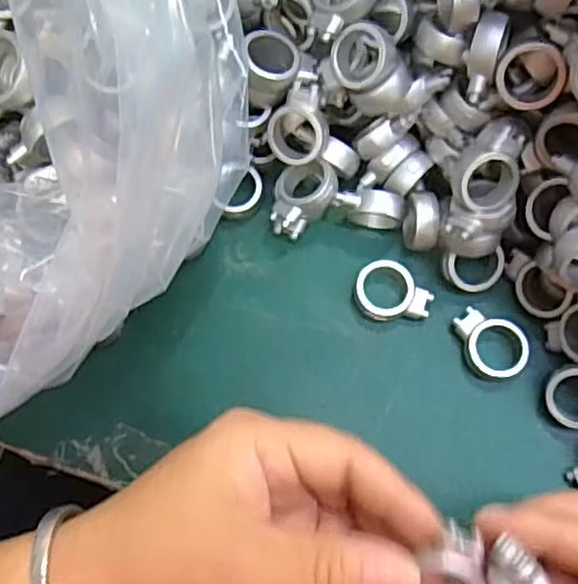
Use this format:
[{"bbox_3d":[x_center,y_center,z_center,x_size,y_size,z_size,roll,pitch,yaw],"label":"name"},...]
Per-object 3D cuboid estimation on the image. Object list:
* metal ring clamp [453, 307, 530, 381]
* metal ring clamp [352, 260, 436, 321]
[{"bbox_3d":[0.088,0.022,0.300,0.025,0.010,0.033,-39,76,-9],"label":"metal ring clamp"},{"bbox_3d":[0.046,0.002,0.306,0.034,0.010,0.025,32,78,10],"label":"metal ring clamp"}]

